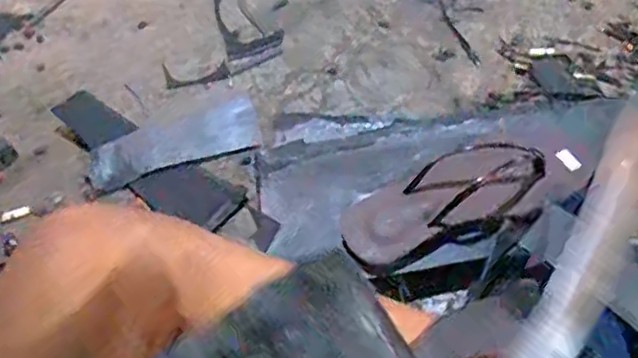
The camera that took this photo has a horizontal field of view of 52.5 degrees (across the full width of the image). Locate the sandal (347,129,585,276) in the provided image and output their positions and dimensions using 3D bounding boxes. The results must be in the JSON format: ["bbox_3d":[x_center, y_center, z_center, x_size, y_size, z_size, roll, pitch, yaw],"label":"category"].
[{"bbox_3d":[0.123,0.022,0.622,0.210,0.052,0.088,-21,57,-5],"label":"sandal"}]

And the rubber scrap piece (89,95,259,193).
[{"bbox_3d":[-0.168,-0.043,0.743,0.194,0.011,0.077,-17,59,-7],"label":"rubber scrap piece"}]

